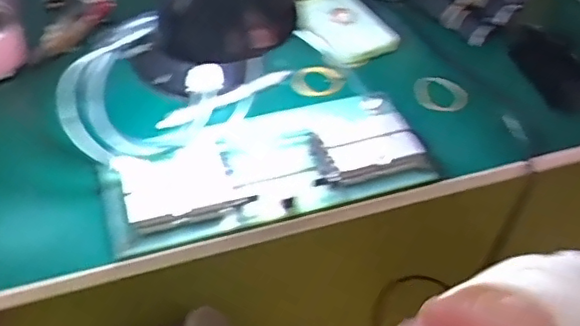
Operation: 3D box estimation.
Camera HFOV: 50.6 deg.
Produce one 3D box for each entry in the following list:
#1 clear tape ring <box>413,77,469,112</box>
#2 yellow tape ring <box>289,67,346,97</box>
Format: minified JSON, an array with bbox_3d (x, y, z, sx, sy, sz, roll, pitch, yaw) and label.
[{"bbox_3d":[0.155,-0.069,0.632,0.056,0.009,0.051,2,50,-2],"label":"clear tape ring"},{"bbox_3d":[0.029,-0.085,0.636,0.052,0.005,0.047,14,50,8],"label":"yellow tape ring"}]

